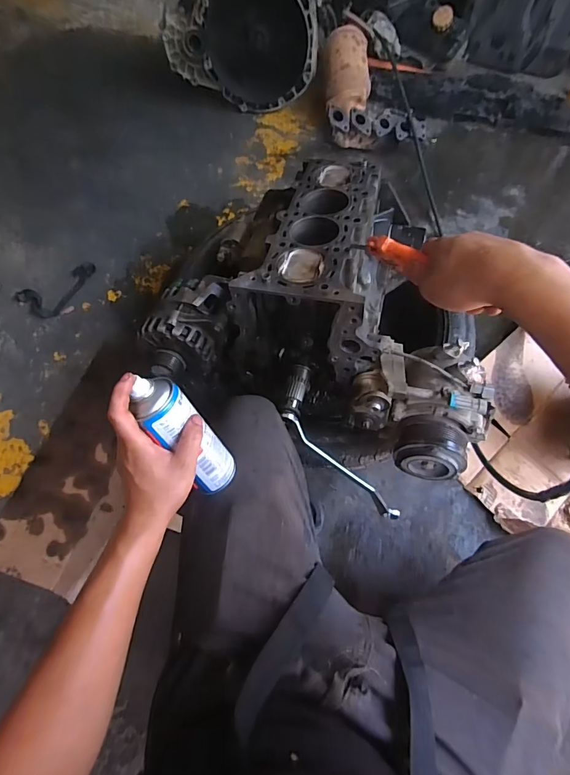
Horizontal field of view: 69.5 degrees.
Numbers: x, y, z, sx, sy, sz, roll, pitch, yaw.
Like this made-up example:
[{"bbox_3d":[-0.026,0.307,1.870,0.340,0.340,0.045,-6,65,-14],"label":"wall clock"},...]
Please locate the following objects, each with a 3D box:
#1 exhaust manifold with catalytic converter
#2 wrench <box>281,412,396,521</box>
[{"bbox_3d":[0.267,-0.865,1.221,0.293,0.164,0.361,2,66,-2],"label":"exhaust manifold with catalytic converter"},{"bbox_3d":[0.093,0.131,0.672,0.257,0.020,0.024,43,70,-7],"label":"wrench"}]

